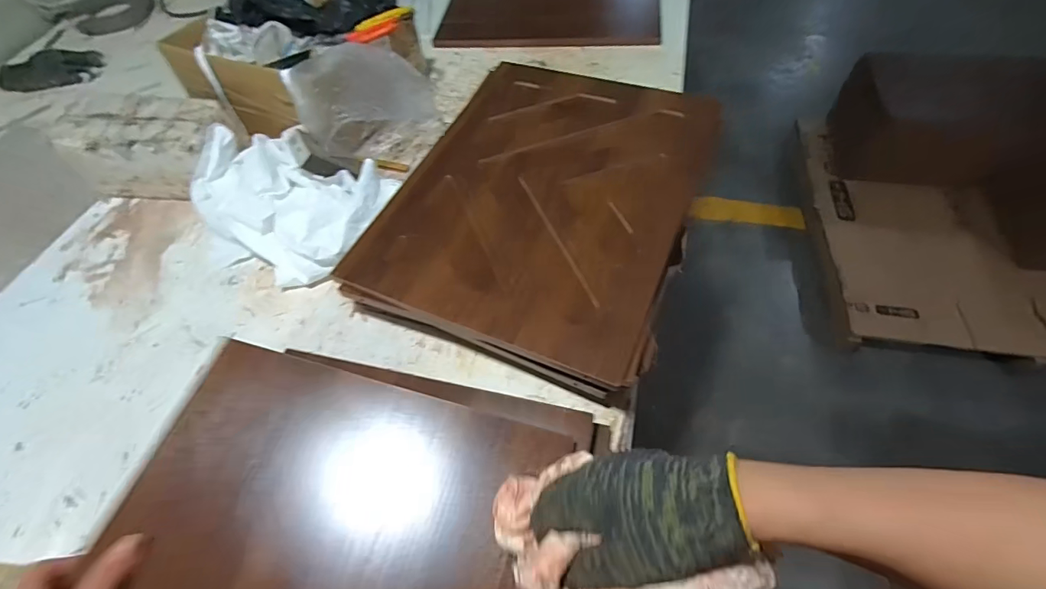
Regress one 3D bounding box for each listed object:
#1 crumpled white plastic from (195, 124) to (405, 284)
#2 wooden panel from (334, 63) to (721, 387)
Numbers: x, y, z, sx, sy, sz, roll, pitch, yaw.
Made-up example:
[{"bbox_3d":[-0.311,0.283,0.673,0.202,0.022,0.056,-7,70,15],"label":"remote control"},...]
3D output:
[{"bbox_3d":[-0.319,-0.119,0.603,0.258,0.091,0.186,15,60,13],"label":"crumpled white plastic"},{"bbox_3d":[0.029,-0.129,0.553,0.332,0.018,0.434,19,61,16],"label":"wooden panel"}]

